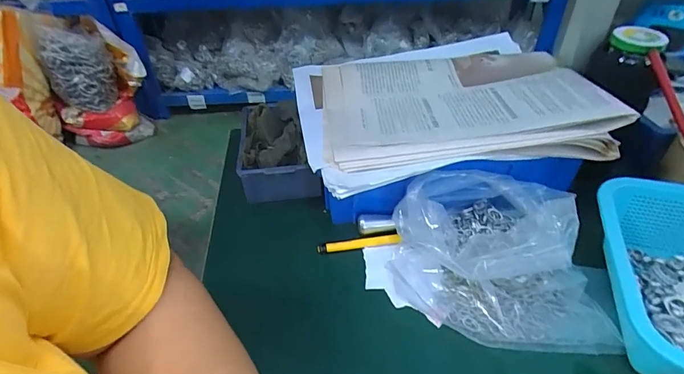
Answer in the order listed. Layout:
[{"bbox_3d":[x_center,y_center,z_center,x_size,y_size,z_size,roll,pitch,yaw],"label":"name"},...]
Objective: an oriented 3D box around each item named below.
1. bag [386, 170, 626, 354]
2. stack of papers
[{"bbox_3d":[0.143,0.061,0.357,0.176,0.085,0.157,-10,41,-7],"label":"bag"},{"bbox_3d":[0.099,-0.101,0.446,0.292,0.045,0.242,-7,41,-6],"label":"stack of papers"}]

